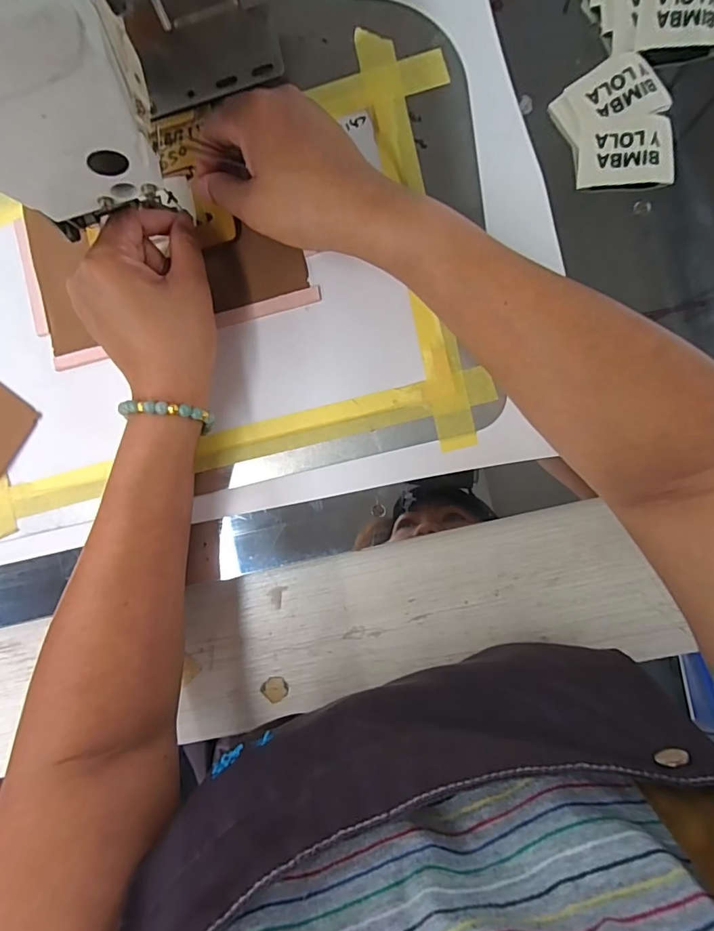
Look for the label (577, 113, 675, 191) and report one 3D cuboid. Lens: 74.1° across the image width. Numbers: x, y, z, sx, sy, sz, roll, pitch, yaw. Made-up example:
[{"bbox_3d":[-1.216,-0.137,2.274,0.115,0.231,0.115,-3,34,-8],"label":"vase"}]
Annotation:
[{"bbox_3d":[0.169,-0.194,0.296,0.057,0.004,0.040,-6,93,6],"label":"label"}]

